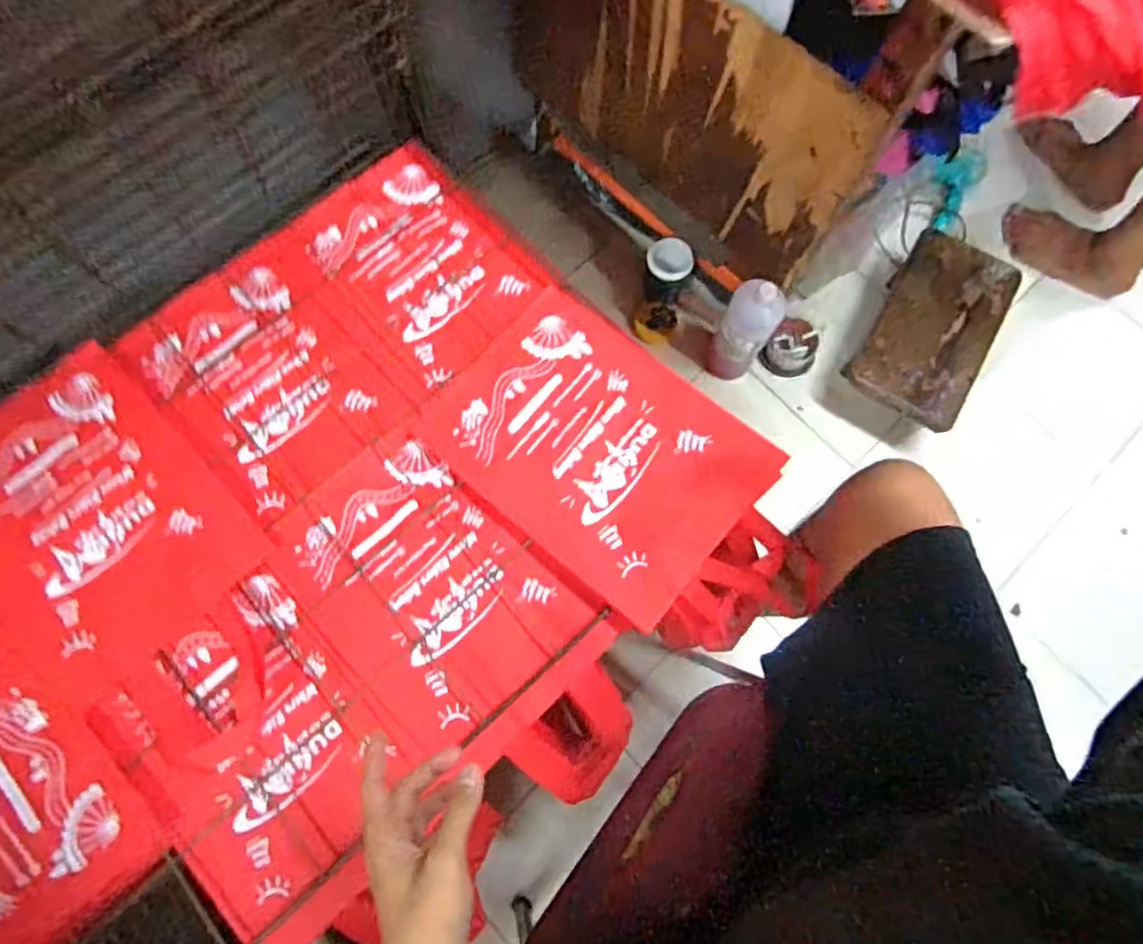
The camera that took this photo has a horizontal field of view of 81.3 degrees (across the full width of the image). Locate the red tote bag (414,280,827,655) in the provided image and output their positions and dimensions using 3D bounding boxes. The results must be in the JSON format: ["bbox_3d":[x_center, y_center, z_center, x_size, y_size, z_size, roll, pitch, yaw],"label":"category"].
[{"bbox_3d":[0.064,0.000,0.749,0.455,0.060,0.245,42,78,10],"label":"red tote bag"}]

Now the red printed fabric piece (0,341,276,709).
[{"bbox_3d":[-0.536,0.043,0.739,0.246,0.021,0.343,-42,79,-11],"label":"red printed fabric piece"}]

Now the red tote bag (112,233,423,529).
[{"bbox_3d":[-0.363,-0.118,0.806,0.229,0.015,0.312,-41,79,-11],"label":"red tote bag"}]

